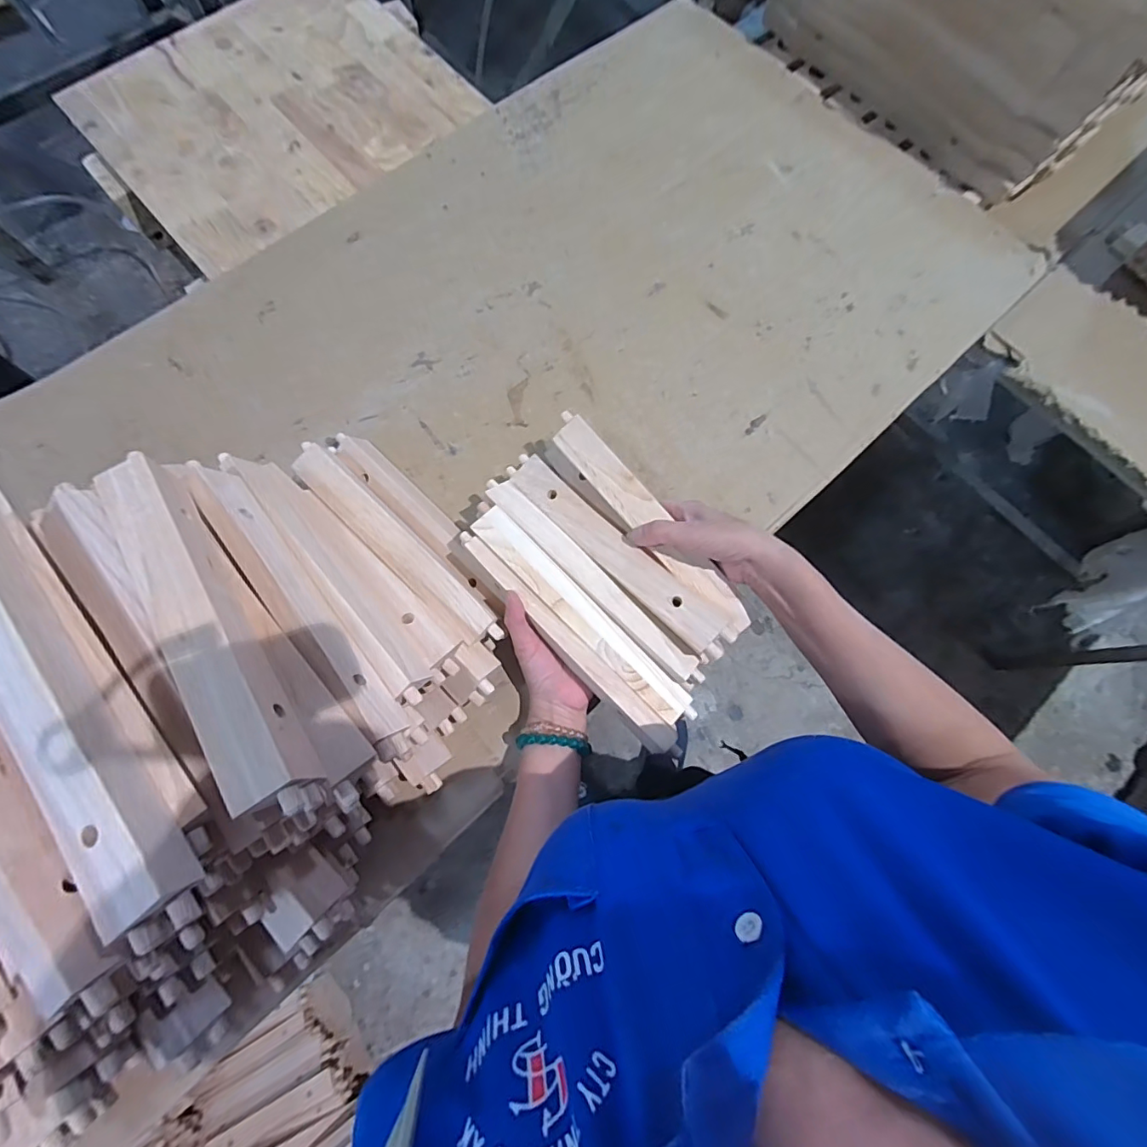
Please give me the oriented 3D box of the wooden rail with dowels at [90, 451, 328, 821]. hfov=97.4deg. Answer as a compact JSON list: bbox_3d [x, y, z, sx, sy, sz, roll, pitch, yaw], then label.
[{"bbox_3d":[-0.230,0.030,0.308,0.034,0.035,0.259,-34,79,-9],"label":"wooden rail with dowels"}]

